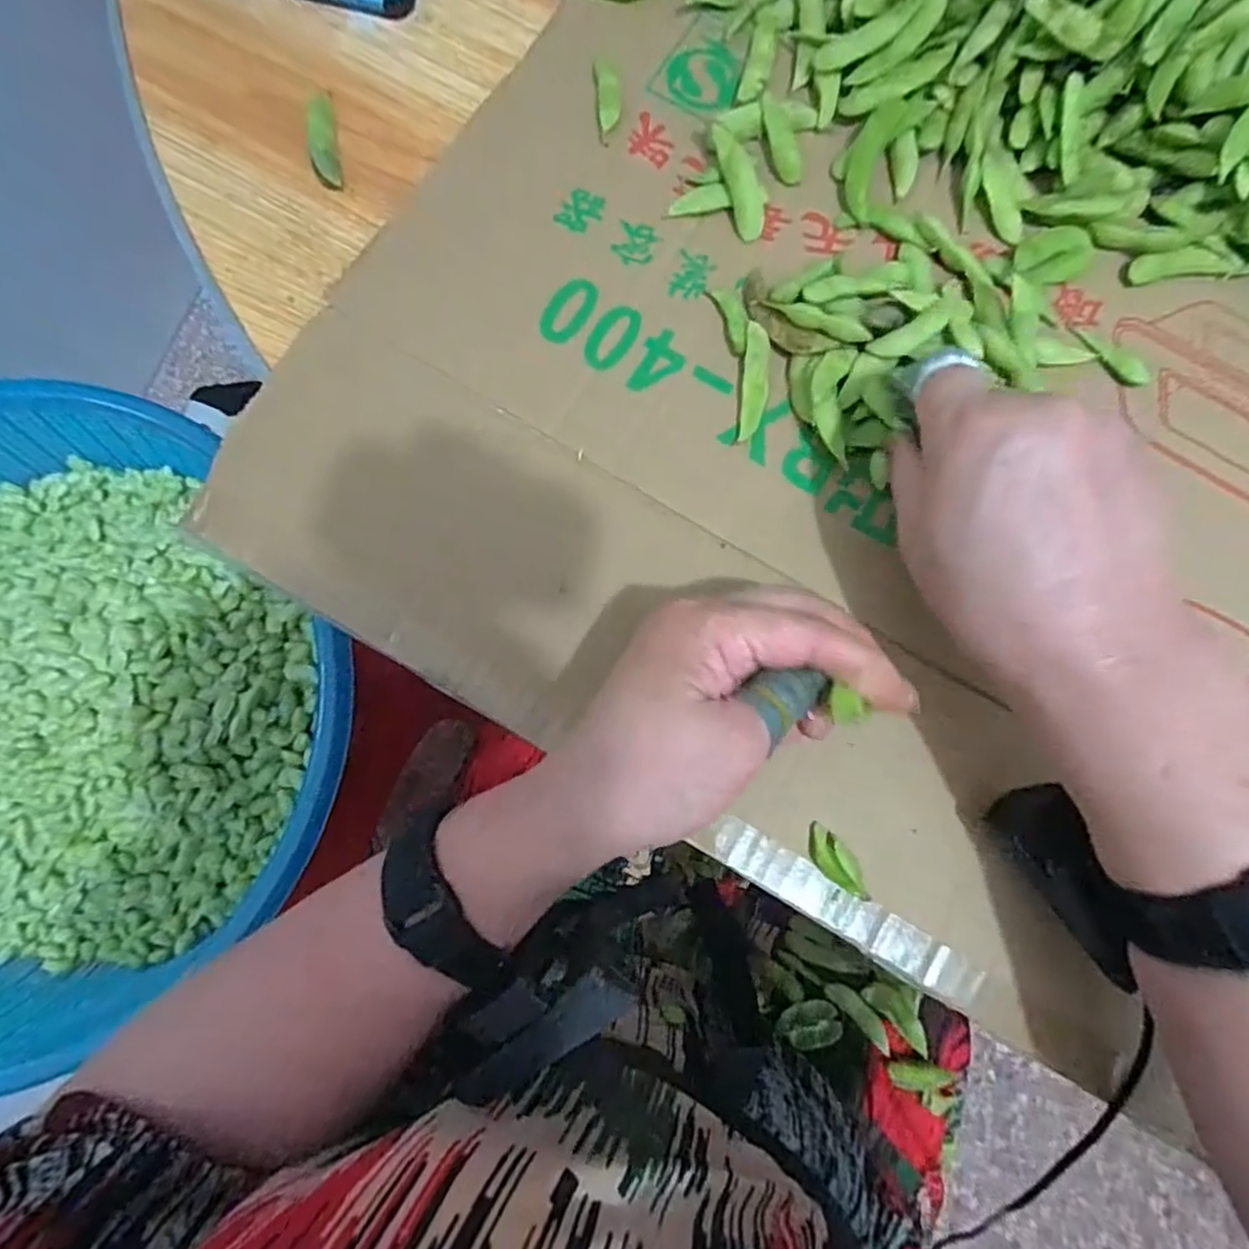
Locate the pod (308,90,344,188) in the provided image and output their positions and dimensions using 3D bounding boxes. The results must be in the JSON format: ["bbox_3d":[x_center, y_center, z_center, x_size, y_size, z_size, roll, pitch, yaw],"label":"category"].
[{"bbox_3d":[-0.144,-0.232,0.328,0.012,0.007,0.048,-10,80,-3],"label":"pod"}]

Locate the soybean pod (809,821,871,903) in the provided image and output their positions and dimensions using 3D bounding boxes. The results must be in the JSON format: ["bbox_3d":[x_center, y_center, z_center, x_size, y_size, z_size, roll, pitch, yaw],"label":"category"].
[{"bbox_3d":[0.085,0.095,0.271,0.013,0.009,0.034,-40,83,-7],"label":"soybean pod"}]

